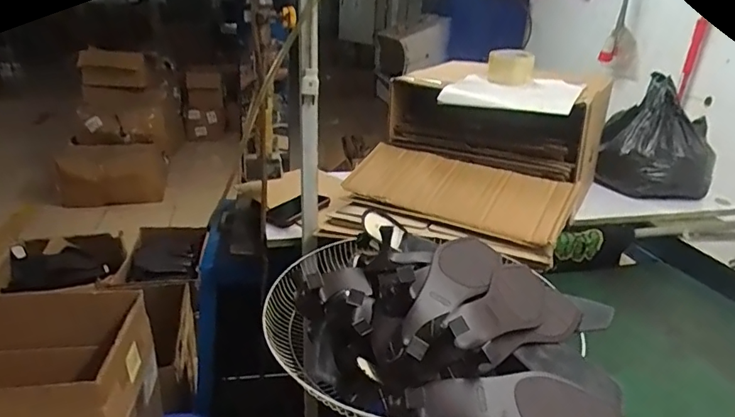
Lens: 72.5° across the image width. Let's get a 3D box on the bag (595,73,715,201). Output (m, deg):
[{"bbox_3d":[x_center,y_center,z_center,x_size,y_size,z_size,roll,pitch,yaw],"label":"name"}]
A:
[{"bbox_3d":[0.788,-0.185,1.345,0.265,0.259,0.272,16,26,29],"label":"bag"}]

